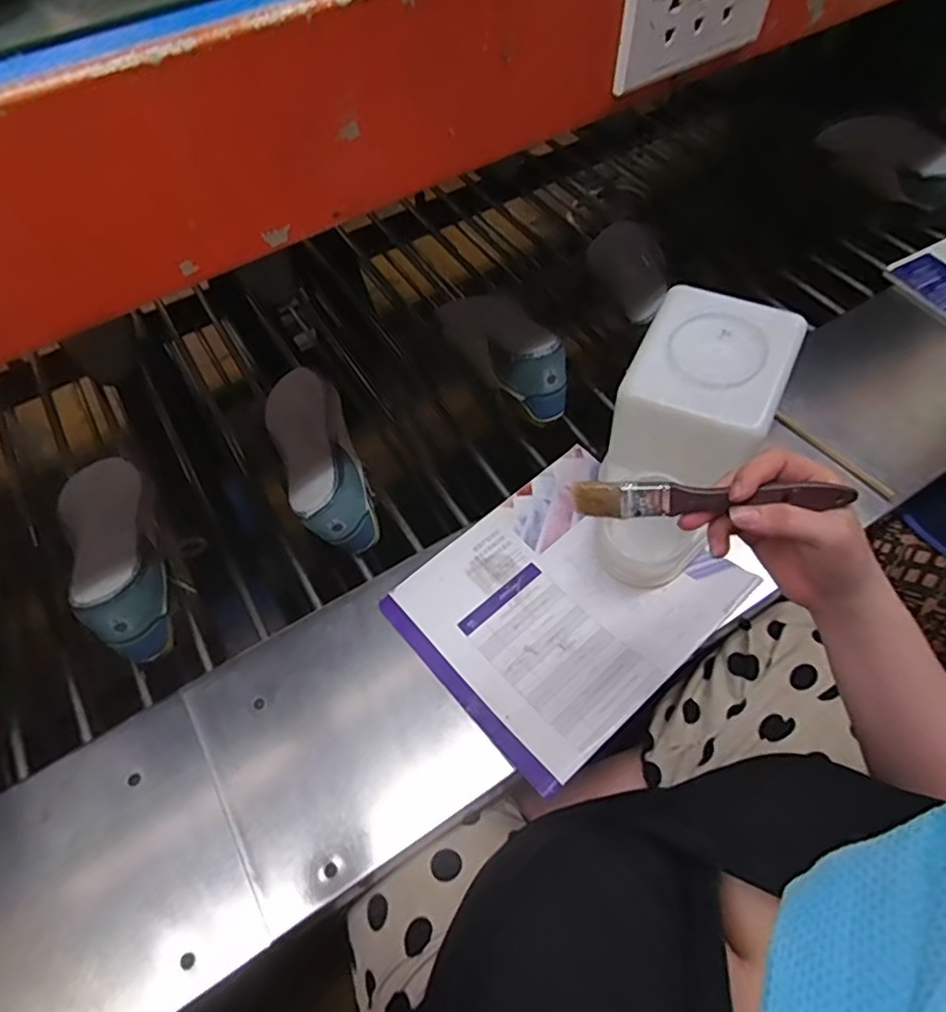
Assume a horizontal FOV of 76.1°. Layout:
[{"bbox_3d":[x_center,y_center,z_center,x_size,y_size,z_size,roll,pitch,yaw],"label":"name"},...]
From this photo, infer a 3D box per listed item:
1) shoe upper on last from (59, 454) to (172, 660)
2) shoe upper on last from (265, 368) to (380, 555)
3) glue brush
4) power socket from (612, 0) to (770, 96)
[{"bbox_3d":[-0.386,0.057,0.674,0.092,0.108,0.264,-26,43,-14],"label":"shoe upper on last"},{"bbox_3d":[-0.182,-0.061,0.717,0.085,0.109,0.252,-20,60,-9],"label":"shoe upper on last"},{"bbox_3d":[0.158,-0.002,0.403,0.176,0.024,0.008,2,16,10],"label":"glue brush"},{"bbox_3d":[0.144,-0.314,0.374,0.121,0.066,0.012,-29,61,-14],"label":"power socket"}]

